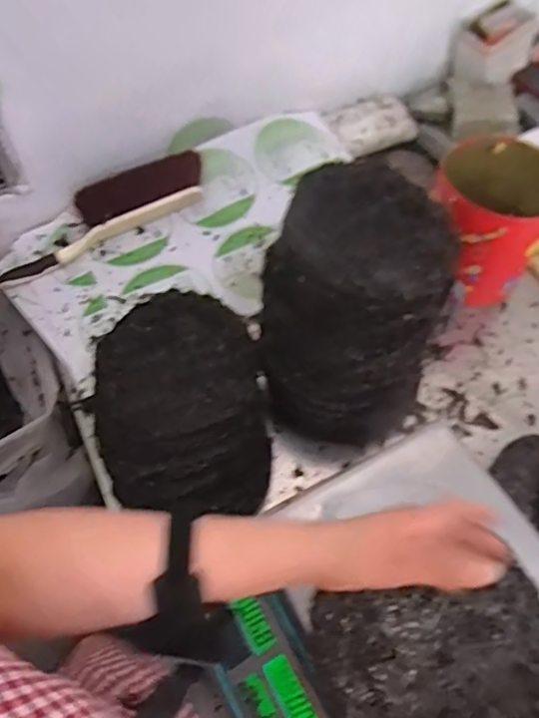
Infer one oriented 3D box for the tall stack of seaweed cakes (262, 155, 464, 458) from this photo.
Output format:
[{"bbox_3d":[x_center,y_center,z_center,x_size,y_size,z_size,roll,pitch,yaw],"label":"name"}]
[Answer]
[{"bbox_3d":[0.105,-0.063,0.719,0.205,0.241,0.271,14,60,9],"label":"tall stack of seaweed cakes"}]

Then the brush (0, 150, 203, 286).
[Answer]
[{"bbox_3d":[-0.273,-0.224,0.909,0.374,0.094,0.059,-27,62,-15],"label":"brush"}]

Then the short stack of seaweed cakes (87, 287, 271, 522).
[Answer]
[{"bbox_3d":[-0.106,0.066,0.715,0.207,0.125,0.278,-3,58,-1],"label":"short stack of seaweed cakes"}]

